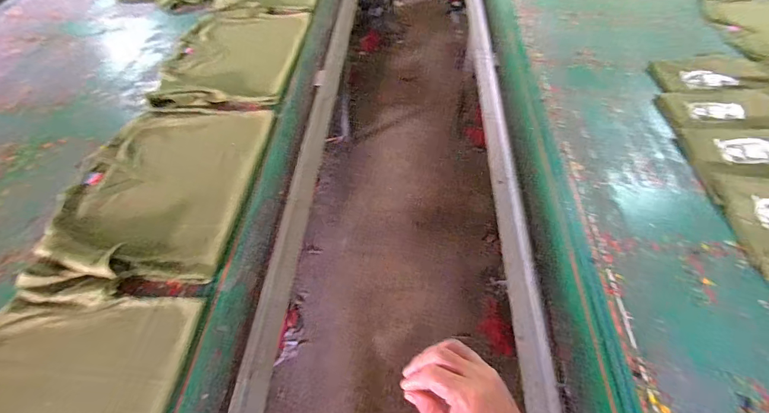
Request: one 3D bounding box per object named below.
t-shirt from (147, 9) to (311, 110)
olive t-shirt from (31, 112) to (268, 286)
[{"bbox_3d":[-0.434,-0.437,1.132,0.337,0.039,0.511,3,51,2],"label":"t-shirt"},{"bbox_3d":[-0.464,-0.068,0.836,0.339,0.041,0.481,4,51,2],"label":"olive t-shirt"}]

